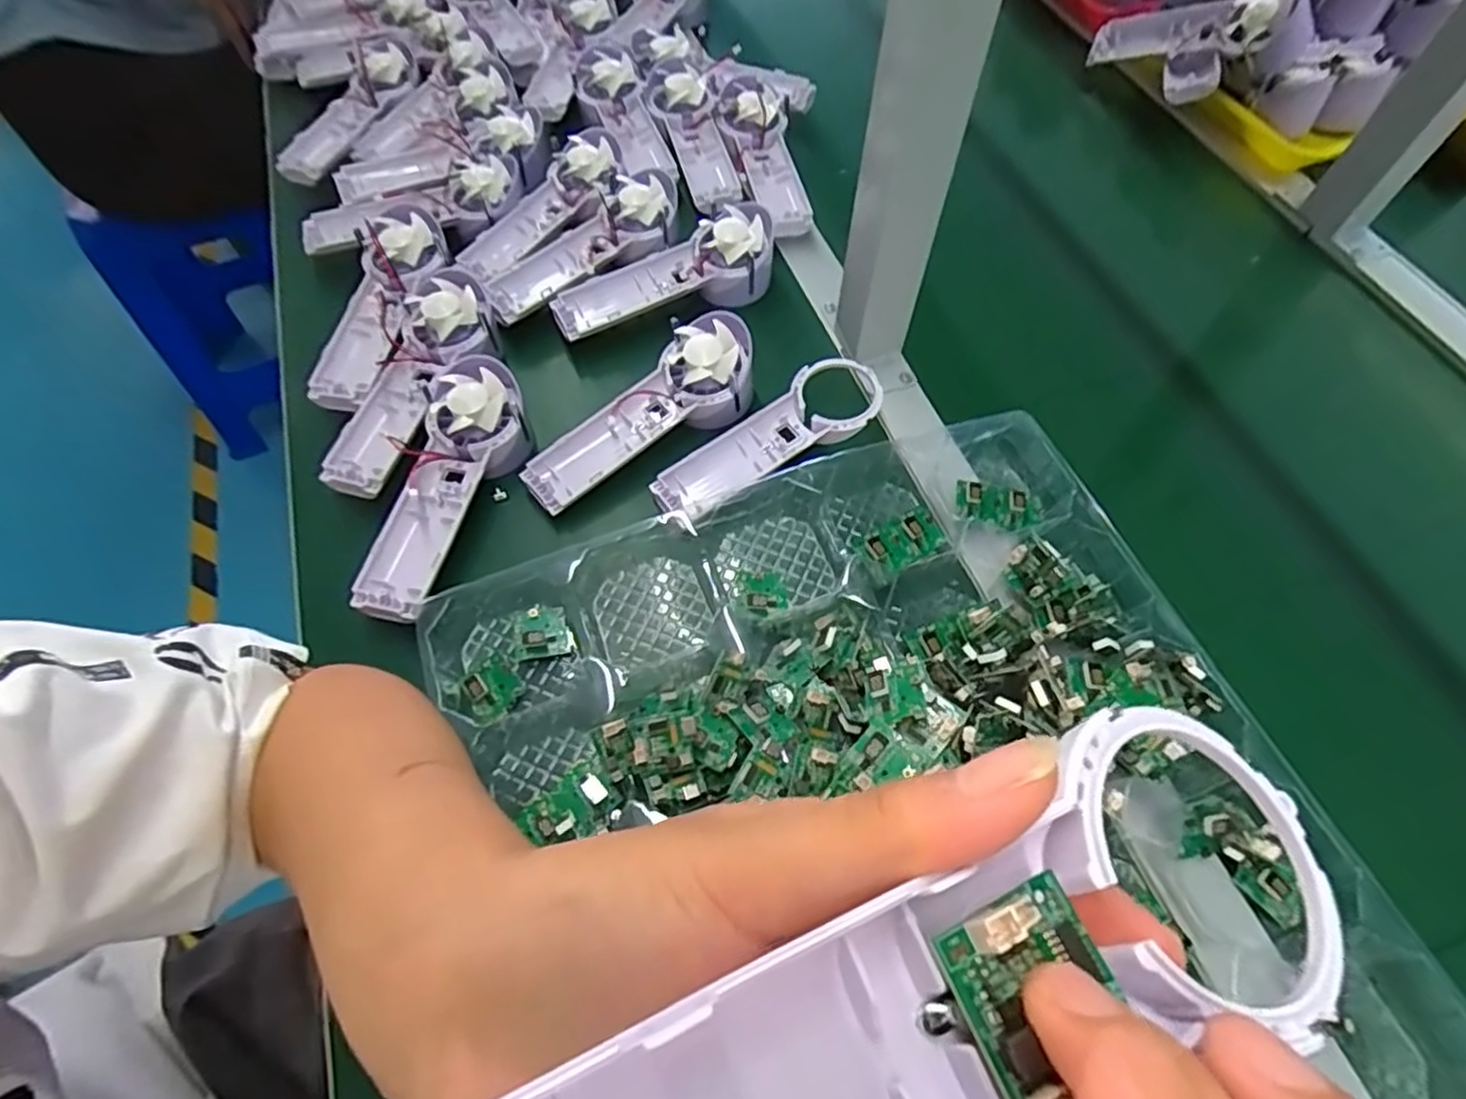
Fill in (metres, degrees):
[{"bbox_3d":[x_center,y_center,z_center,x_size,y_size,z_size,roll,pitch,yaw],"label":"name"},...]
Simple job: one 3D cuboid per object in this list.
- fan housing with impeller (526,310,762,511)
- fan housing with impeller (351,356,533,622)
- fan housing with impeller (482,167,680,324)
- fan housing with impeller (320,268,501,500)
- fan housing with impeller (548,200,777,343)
[{"bbox_3d":[-0.059,-0.091,0.487,0.176,0.044,0.056,-36,67,-4],"label":"fan housing with impeller"},{"bbox_3d":[-0.176,-0.041,0.444,0.059,0.035,0.176,8,61,3],"label":"fan housing with impeller"},{"bbox_3d":[-0.113,-0.235,0.549,0.172,0.032,0.060,-39,68,-20],"label":"fan housing with impeller"},{"bbox_3d":[-0.215,-0.116,0.482,0.066,0.034,0.175,14,62,7],"label":"fan housing with impeller"},{"bbox_3d":[-0.053,-0.210,0.540,0.174,0.042,0.061,-19,63,-11],"label":"fan housing with impeller"}]

